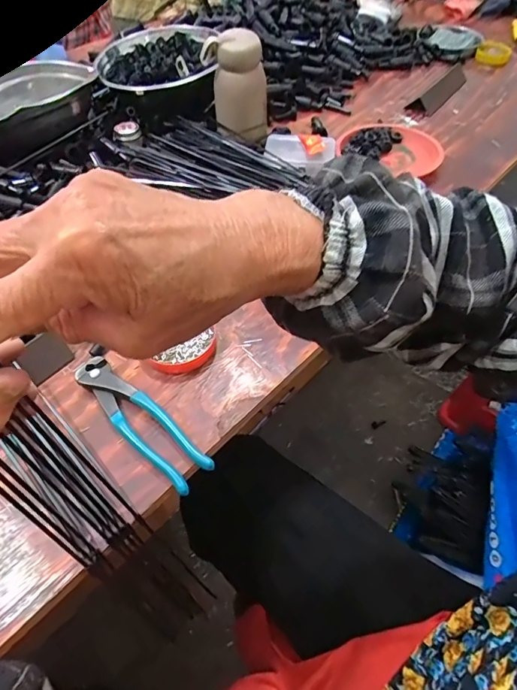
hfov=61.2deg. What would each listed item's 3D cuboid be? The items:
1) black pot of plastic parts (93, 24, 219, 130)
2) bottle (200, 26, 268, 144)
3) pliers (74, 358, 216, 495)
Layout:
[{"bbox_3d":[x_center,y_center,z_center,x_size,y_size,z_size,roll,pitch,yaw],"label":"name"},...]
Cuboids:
[{"bbox_3d":[-0.149,-0.443,0.713,0.193,0.066,0.200,0,53,0],"label":"black pot of plastic parts"},{"bbox_3d":[-0.030,-0.379,0.641,0.075,0.131,0.067,-32,59,-21],"label":"bottle"},{"bbox_3d":[-0.110,0.066,0.400,0.168,0.014,0.039,38,62,25],"label":"pliers"}]

